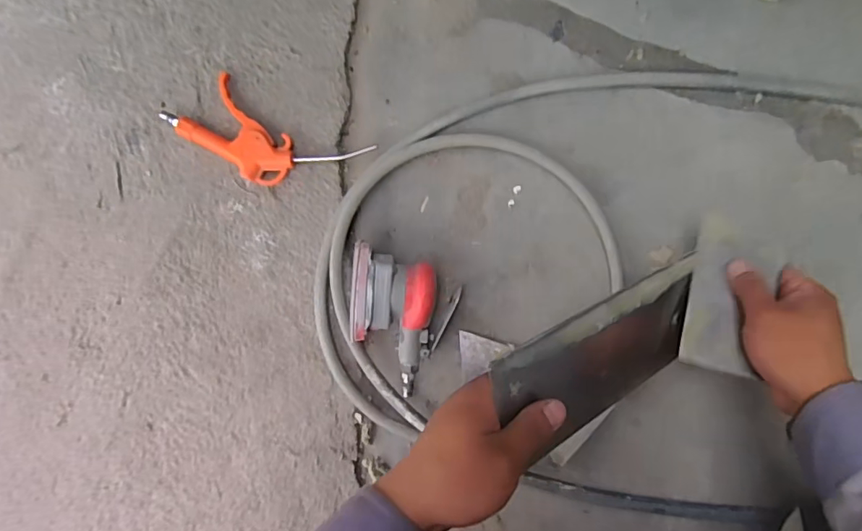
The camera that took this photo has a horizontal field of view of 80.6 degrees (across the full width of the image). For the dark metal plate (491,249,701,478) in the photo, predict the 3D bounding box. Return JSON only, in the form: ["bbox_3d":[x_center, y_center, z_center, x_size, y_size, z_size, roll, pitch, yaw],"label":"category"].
[{"bbox_3d":[0.144,0.066,0.401,0.240,0.011,0.091,-23,110,-31],"label":"dark metal plate"}]

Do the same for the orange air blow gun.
[{"bbox_3d":[-0.195,-0.147,0.580,0.221,0.022,0.095,30,94,7],"label":"orange air blow gun"}]

